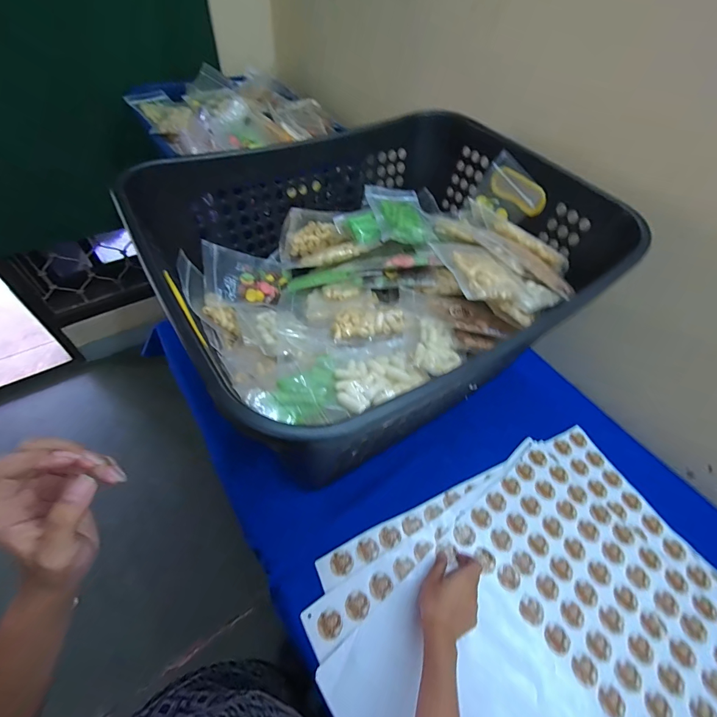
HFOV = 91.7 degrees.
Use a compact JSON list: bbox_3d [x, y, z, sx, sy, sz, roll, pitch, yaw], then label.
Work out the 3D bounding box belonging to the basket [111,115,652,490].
[{"bbox_3d":[0.029,-0.116,0.551,0.522,0.301,0.394,-28,61,-23],"label":"basket"}]

